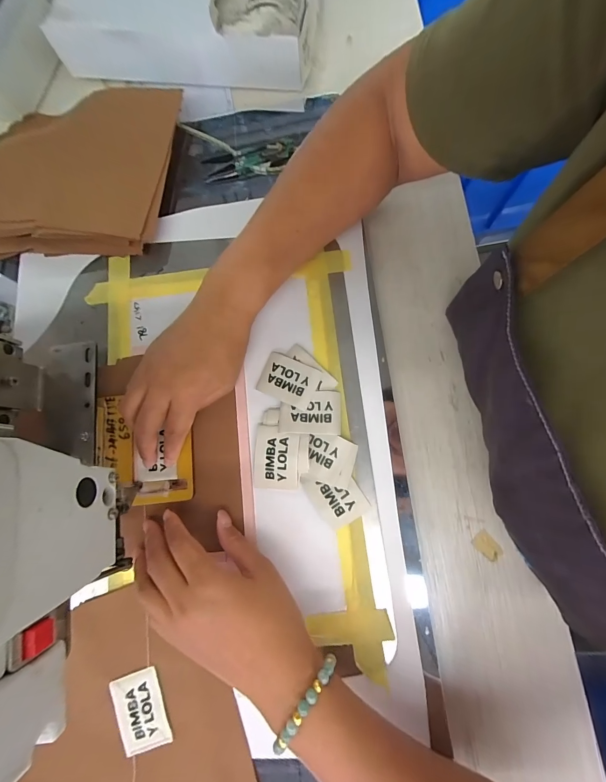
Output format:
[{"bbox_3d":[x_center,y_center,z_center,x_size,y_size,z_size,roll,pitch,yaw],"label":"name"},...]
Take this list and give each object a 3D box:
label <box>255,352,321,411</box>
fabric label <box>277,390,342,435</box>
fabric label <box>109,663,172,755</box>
[{"bbox_3d":[-0.014,-0.011,0.305,0.055,0.004,0.042,25,83,9],"label":"label"},{"bbox_3d":[0.007,0.019,0.296,0.056,0.007,0.040,2,80,6],"label":"fabric label"},{"bbox_3d":[-0.136,0.268,0.270,0.038,0.004,0.057,-22,79,2],"label":"fabric label"}]

